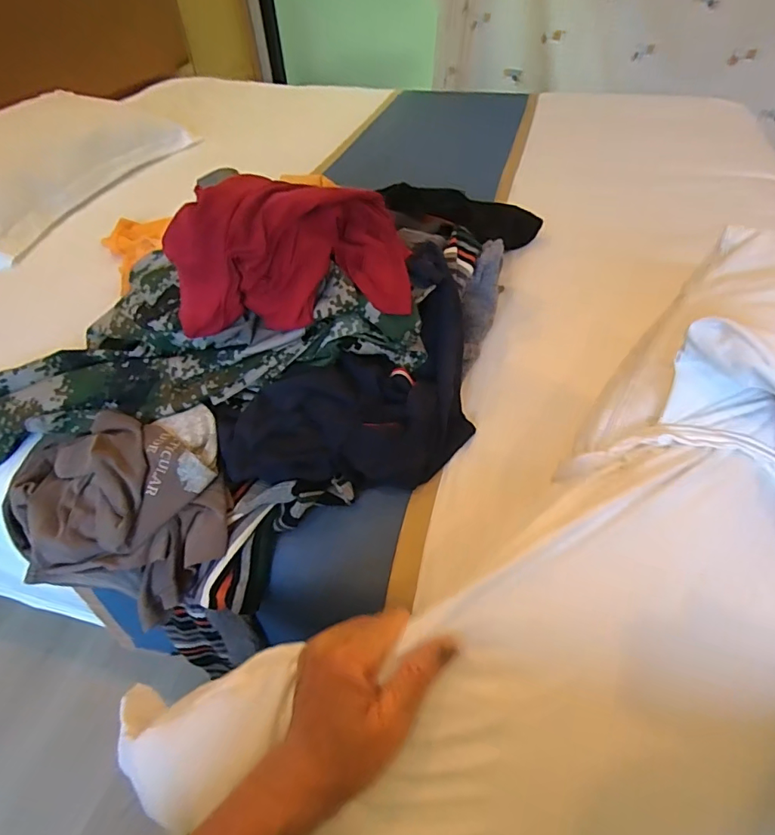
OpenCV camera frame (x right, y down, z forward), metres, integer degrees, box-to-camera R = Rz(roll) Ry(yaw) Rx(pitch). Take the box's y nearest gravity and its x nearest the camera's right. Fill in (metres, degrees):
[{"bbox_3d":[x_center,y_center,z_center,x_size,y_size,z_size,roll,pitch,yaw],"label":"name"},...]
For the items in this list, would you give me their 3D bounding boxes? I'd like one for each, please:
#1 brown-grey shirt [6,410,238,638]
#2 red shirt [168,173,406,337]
[{"bbox_3d":[-0.318,0.112,0.583,0.292,0.149,0.212,1,47,4],"label":"brown-grey shirt"},{"bbox_3d":[-0.116,-0.197,0.586,0.282,0.116,0.149,-1,46,2],"label":"red shirt"}]

